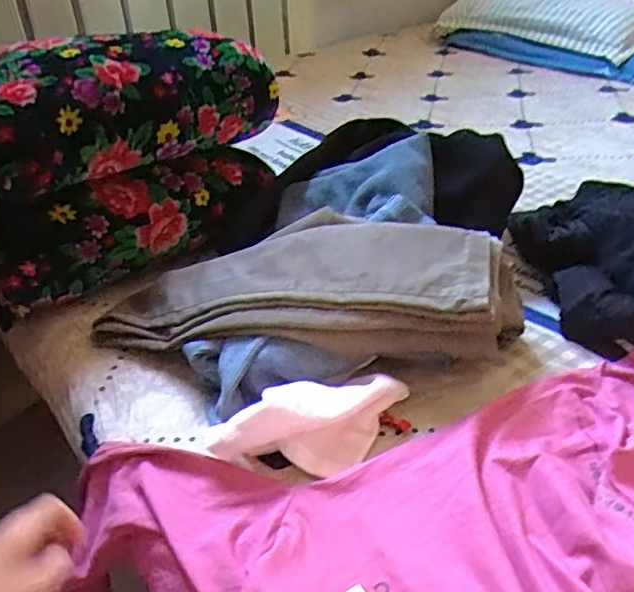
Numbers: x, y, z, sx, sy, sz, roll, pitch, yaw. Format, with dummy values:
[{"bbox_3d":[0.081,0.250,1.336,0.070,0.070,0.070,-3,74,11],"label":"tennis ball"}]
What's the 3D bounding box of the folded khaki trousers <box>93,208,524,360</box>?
[{"bbox_3d":[-0.011,0.002,0.642,0.455,0.118,0.169,6,36,10],"label":"folded khaki trousers"}]

